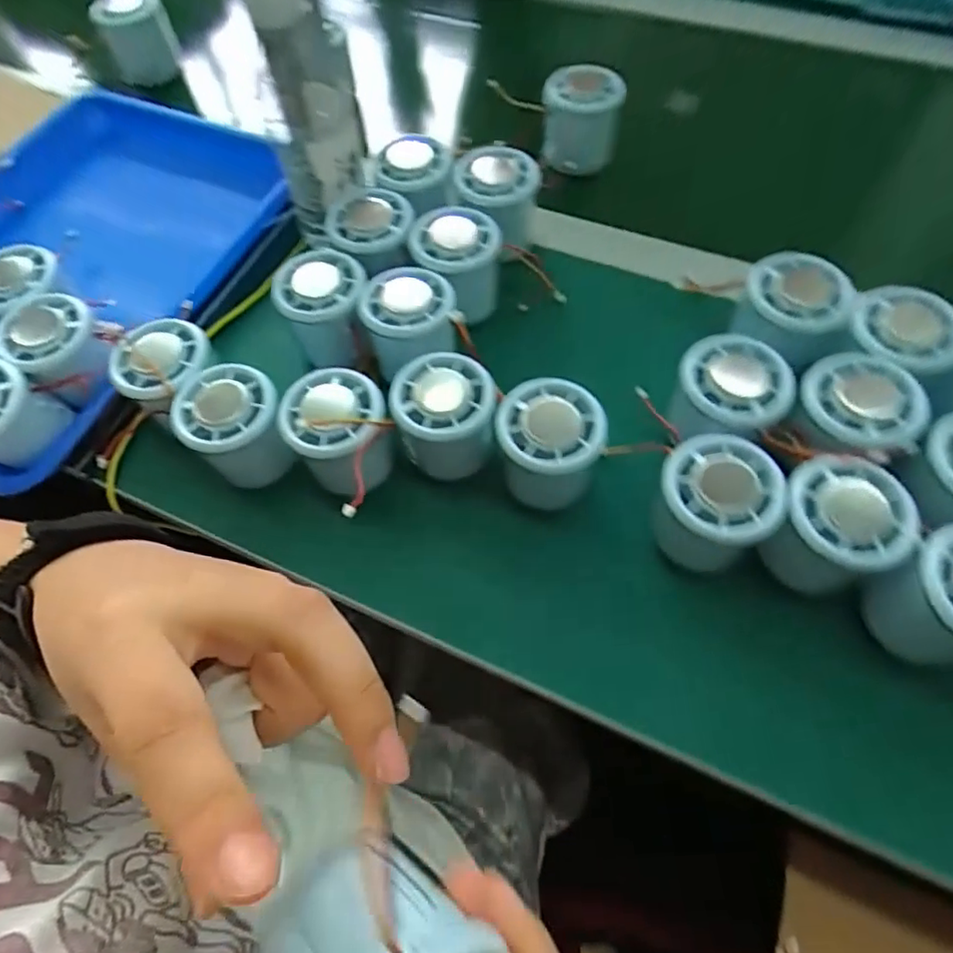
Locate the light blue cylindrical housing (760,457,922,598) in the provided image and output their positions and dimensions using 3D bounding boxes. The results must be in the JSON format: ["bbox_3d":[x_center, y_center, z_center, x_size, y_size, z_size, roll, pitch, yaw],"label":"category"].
[{"bbox_3d":[0.181,0.027,0.310,0.053,0.055,0.057,-2,62,3],"label":"light blue cylindrical housing"}]

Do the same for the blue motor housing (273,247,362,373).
[{"bbox_3d":[-0.097,-0.110,0.392,0.057,0.046,0.059,-17,62,-5],"label":"blue motor housing"}]

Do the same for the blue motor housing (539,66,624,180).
[{"bbox_3d":[0.084,-0.283,0.482,0.057,0.062,0.048,38,70,21],"label":"blue motor housing"}]

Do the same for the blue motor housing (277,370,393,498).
[{"bbox_3d":[-0.079,-0.026,0.351,0.059,0.052,0.060,-13,62,-3],"label":"blue motor housing"}]

